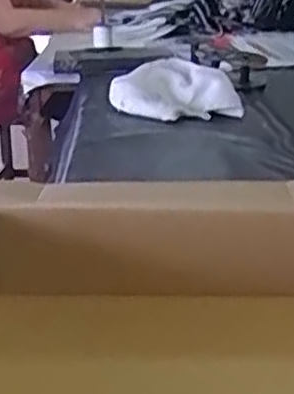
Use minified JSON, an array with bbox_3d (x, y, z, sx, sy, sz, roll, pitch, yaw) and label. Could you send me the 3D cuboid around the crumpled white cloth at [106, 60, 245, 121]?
[{"bbox_3d":[0.053,-0.210,1.357,0.245,0.068,0.188,0,19,4],"label":"crumpled white cloth"}]

